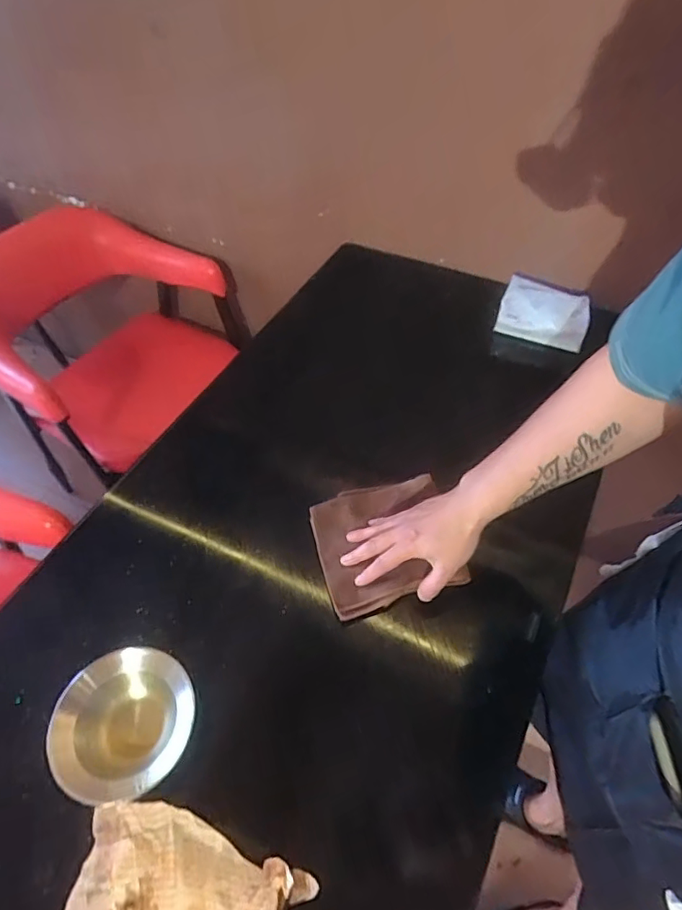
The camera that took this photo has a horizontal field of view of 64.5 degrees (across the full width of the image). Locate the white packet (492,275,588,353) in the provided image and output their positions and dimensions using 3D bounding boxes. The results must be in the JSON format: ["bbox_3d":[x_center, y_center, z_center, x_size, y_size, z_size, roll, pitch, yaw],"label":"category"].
[{"bbox_3d":[0.345,-0.243,0.915,0.140,0.069,0.087,18,52,15],"label":"white packet"}]

